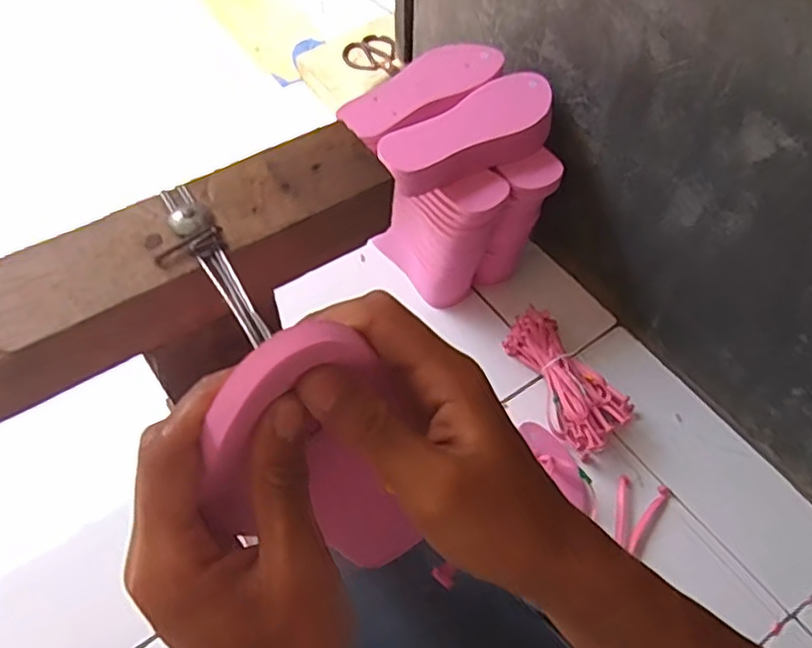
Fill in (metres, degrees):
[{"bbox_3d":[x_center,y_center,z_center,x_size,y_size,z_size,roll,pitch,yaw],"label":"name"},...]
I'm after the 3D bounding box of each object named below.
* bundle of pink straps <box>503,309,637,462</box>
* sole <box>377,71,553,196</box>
[{"bbox_3d":[0.216,0.074,0.864,0.101,0.056,0.208,-27,60,-17],"label":"bundle of pink straps"},{"bbox_3d":[0.082,-0.238,0.799,0.239,0.046,0.101,-29,61,-18],"label":"sole"}]

